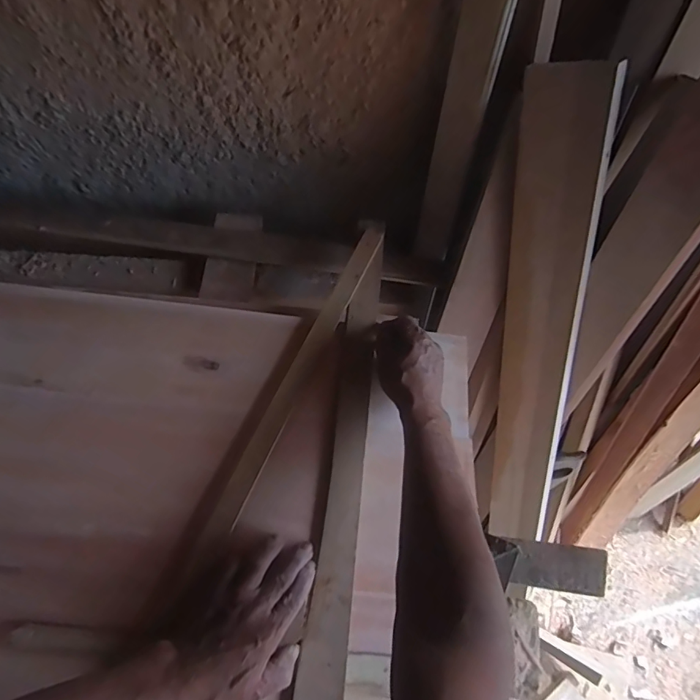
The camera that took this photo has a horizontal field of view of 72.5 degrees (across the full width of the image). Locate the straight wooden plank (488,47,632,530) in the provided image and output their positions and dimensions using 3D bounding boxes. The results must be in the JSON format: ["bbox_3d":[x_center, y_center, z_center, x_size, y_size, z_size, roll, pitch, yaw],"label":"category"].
[{"bbox_3d":[0.283,0.018,0.733,0.036,0.788,0.121,-32,42,-29],"label":"straight wooden plank"}]

